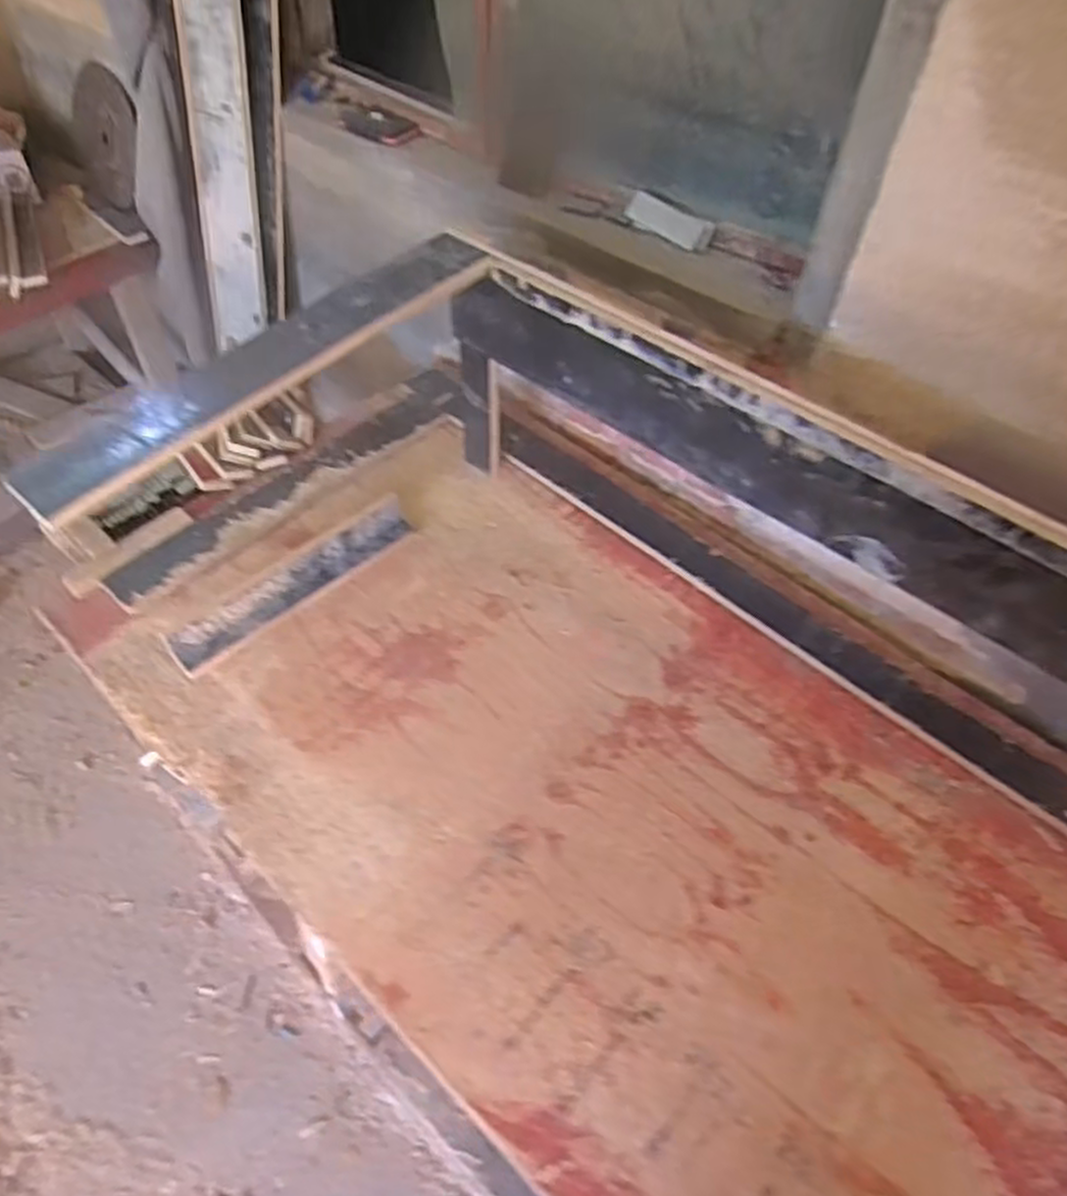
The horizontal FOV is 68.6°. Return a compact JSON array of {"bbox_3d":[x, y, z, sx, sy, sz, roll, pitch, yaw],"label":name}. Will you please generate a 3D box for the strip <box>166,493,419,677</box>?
[{"bbox_3d":[-0.328,-0.026,1.099,0.373,0.065,0.016,-37,24,-26],"label":"strip"}]

